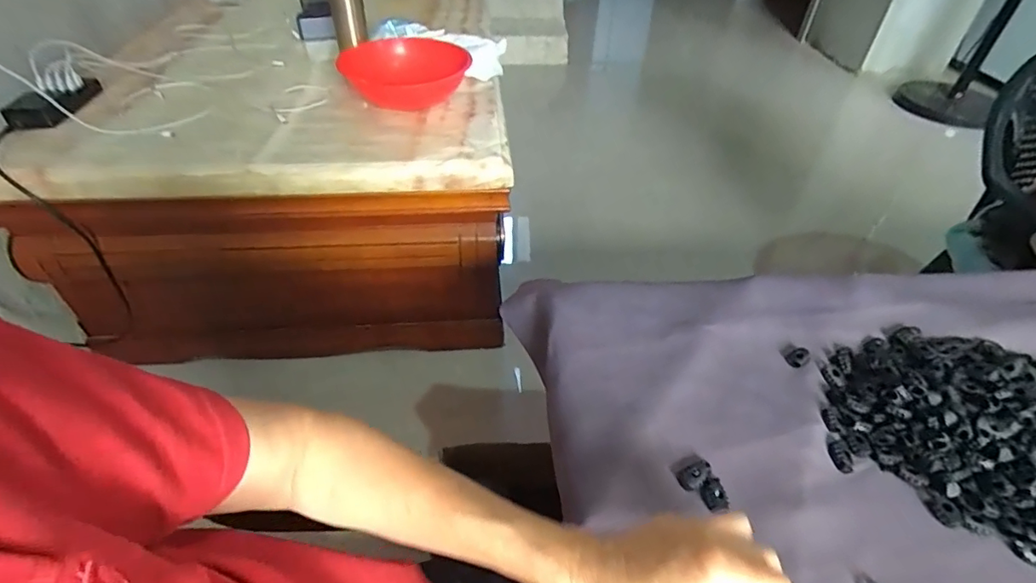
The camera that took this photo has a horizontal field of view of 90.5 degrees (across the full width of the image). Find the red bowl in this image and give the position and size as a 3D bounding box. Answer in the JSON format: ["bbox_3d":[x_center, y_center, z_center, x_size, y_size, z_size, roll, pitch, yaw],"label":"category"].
[{"bbox_3d":[-0.200,-0.421,0.994,0.208,0.091,0.205,1,43,-1],"label":"red bowl"}]

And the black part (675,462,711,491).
[{"bbox_3d":[0.141,0.144,0.405,0.029,0.006,0.018,-20,48,-23],"label":"black part"}]

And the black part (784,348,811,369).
[{"bbox_3d":[0.270,0.062,0.495,0.027,0.006,0.017,-27,51,-28],"label":"black part"}]

